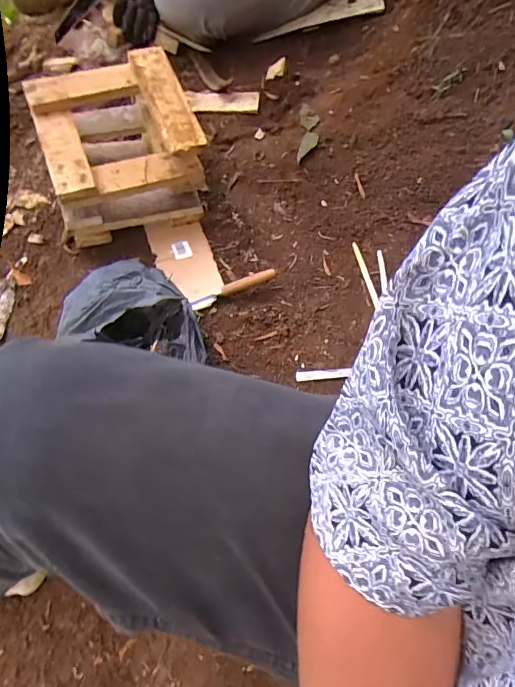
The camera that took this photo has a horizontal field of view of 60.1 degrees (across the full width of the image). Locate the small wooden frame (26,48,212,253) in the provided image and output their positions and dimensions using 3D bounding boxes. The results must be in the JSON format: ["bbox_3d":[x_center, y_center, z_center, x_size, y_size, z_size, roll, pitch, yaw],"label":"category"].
[{"bbox_3d":[-0.247,-0.346,0.803,0.247,0.185,0.281,-17,58,-17],"label":"small wooden frame"}]

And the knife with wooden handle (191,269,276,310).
[{"bbox_3d":[-0.040,-0.092,0.742,0.149,0.013,0.021,-24,59,-3],"label":"knife with wooden handle"}]

